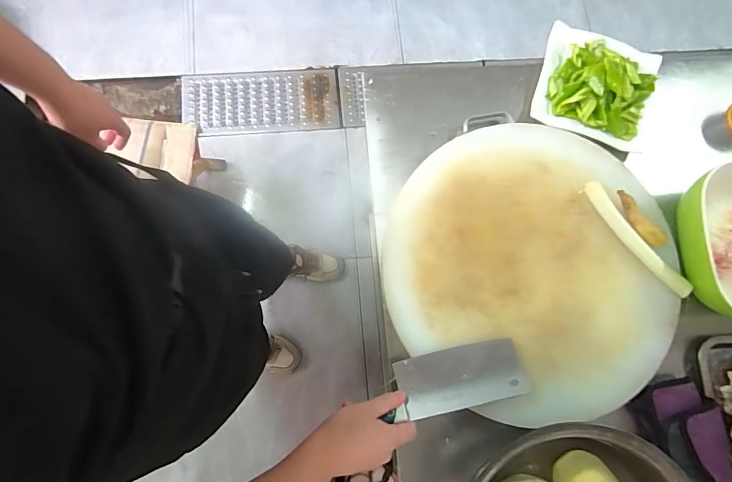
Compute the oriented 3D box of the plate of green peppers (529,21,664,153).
[{"bbox_3d":[0.407,-0.273,0.699,0.203,0.048,0.200,18,79,0],"label":"plate of green peppers"}]

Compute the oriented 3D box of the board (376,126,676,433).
[{"bbox_3d":[0.249,0.036,0.620,0.426,0.029,0.434,1,79,-3],"label":"board"}]

